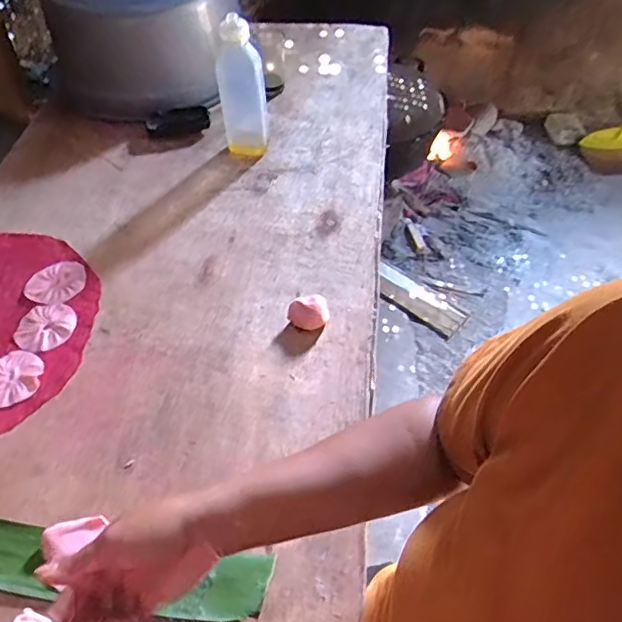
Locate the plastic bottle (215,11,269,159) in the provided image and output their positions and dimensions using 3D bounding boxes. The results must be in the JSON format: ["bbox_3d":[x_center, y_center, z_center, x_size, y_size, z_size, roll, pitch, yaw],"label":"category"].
[{"bbox_3d":[-0.108,-0.344,0.884,0.073,0.227,0.055,-7,50,-5],"label":"plastic bottle"}]

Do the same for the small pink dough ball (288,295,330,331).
[{"bbox_3d":[-0.004,0.001,0.721,0.052,0.030,0.041,4,50,4],"label":"small pink dough ball"}]

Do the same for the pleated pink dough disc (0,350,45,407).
[{"bbox_3d":[-0.364,0.080,0.681,0.073,0.006,0.069,-22,53,-17],"label":"pleated pink dough disc"}]

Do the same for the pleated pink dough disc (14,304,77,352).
[{"bbox_3d":[-0.347,0.020,0.733,0.073,0.006,0.075,0,50,1],"label":"pleated pink dough disc"}]

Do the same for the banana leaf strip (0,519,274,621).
[{"bbox_3d":[-0.249,0.241,0.546,0.416,0.009,0.065,6,50,6],"label":"banana leaf strip"}]

